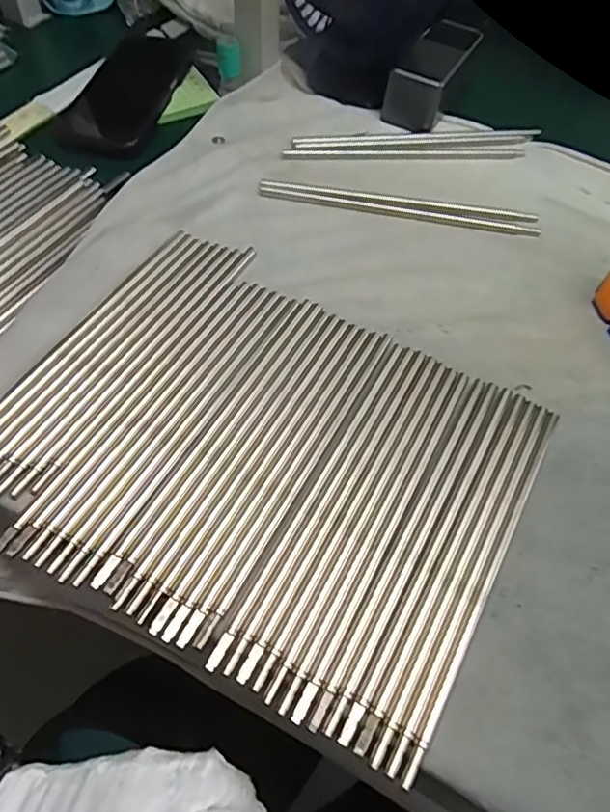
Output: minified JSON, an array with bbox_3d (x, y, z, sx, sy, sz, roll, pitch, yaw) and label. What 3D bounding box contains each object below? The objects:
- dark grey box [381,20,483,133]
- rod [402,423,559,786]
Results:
[{"bbox_3d":[0.127,-0.327,0.564,0.057,0.057,0.130,25,58,12],"label":"dark grey box"},{"bbox_3d":[0.104,0.088,0.318,0.006,0.004,0.233,28,58,14],"label":"rod"}]

